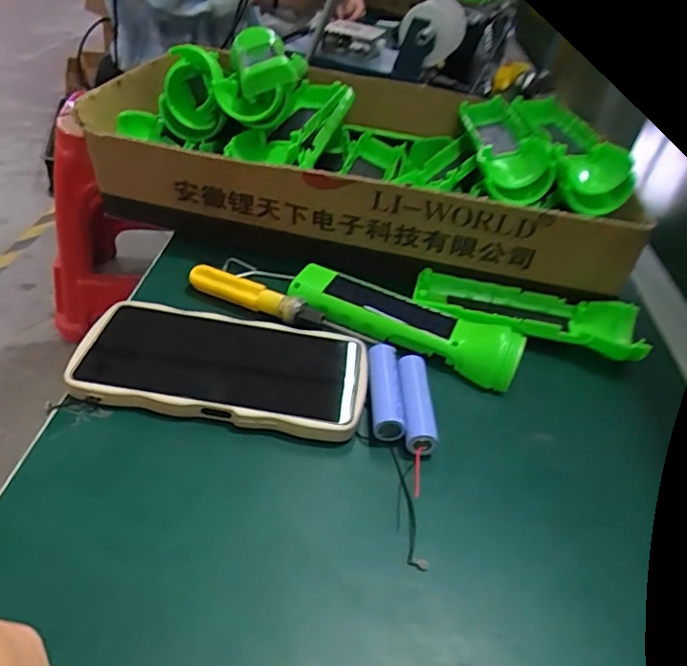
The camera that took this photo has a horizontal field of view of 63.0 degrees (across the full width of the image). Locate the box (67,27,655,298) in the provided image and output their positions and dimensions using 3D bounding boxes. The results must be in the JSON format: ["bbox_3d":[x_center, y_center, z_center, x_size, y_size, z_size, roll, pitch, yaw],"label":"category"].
[{"bbox_3d":[0.017,-0.164,0.492,0.412,0.105,0.247,11,39,0],"label":"box"}]

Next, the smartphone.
[{"bbox_3d":[-0.069,0.016,0.337,0.164,0.011,0.086,13,39,3],"label":"smartphone"}]

